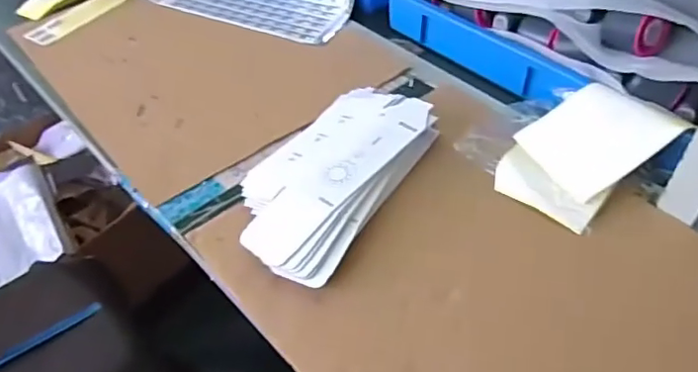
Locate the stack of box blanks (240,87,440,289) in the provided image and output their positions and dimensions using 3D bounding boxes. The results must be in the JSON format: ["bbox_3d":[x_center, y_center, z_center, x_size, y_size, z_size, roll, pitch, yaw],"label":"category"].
[{"bbox_3d":[-0.019,-0.017,0.642,0.143,0.047,0.286,22,50,21],"label":"stack of box blanks"}]

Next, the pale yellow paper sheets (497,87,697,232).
[{"bbox_3d":[0.265,-0.041,0.650,0.186,0.007,0.128,-40,56,-9],"label":"pale yellow paper sheets"}]

